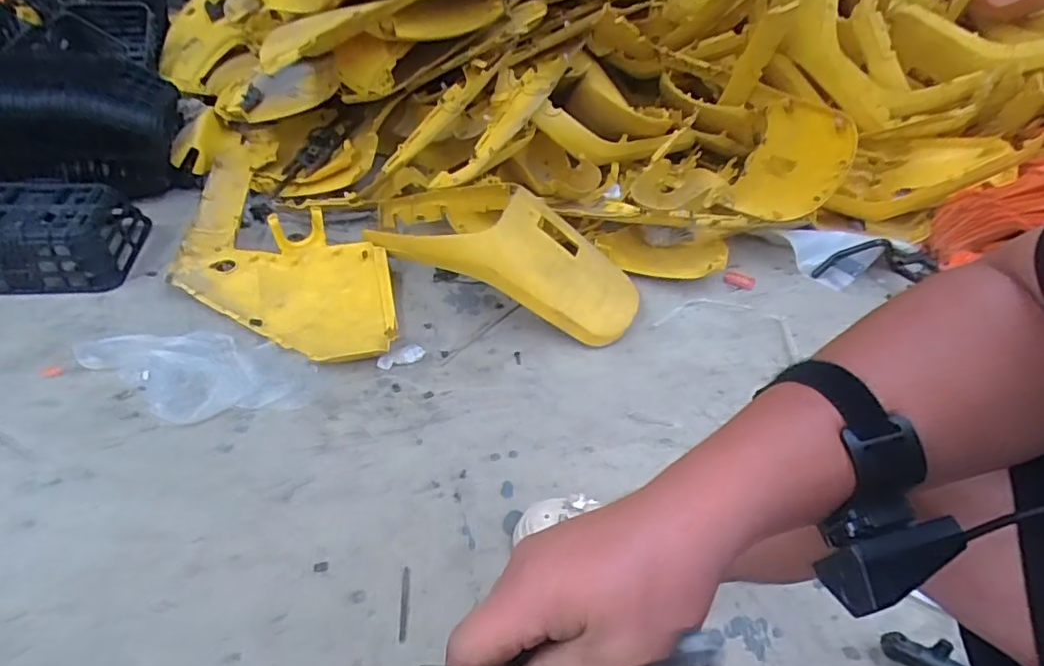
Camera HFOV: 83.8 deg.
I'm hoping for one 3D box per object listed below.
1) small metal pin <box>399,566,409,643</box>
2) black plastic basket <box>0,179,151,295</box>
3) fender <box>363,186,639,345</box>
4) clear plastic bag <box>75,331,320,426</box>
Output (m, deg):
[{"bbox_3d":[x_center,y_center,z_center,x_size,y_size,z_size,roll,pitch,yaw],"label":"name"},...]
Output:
[{"bbox_3d":[-0.151,0.347,0.749,0.009,0.005,0.094,1,42,-7],"label":"small metal pin"},{"bbox_3d":[-0.957,-0.201,1.165,0.302,0.112,0.233,-1,42,-10],"label":"black plastic basket"},{"bbox_3d":[-0.027,-0.172,1.214,0.561,0.185,0.264,21,43,14],"label":"fender"},{"bbox_3d":[-0.562,0.069,1.003,0.400,0.017,0.190,-2,43,-10],"label":"clear plastic bag"}]

